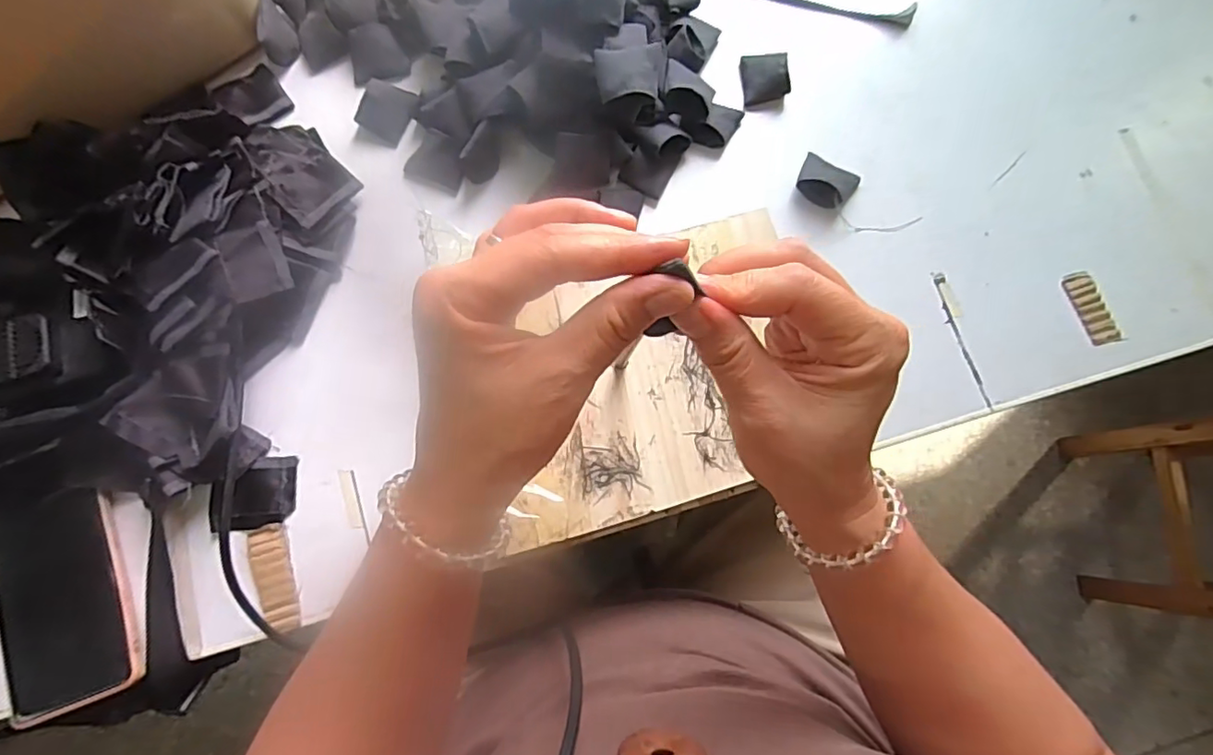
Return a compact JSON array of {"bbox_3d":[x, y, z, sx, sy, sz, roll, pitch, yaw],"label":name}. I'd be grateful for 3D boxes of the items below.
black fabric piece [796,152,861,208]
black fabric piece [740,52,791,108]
[{"bbox_3d":[0.168,-0.149,0.437,0.043,0.022,0.038,29,78,5],"label":"black fabric piece"},{"bbox_3d":[0.126,-0.242,0.458,0.033,0.020,0.037,-6,77,-3],"label":"black fabric piece"}]

